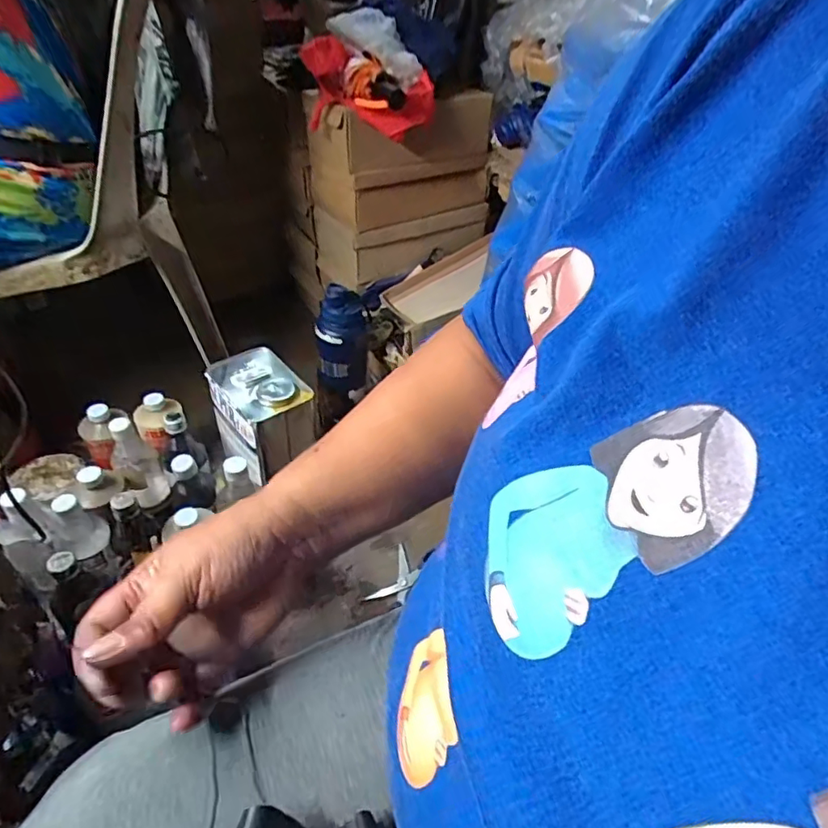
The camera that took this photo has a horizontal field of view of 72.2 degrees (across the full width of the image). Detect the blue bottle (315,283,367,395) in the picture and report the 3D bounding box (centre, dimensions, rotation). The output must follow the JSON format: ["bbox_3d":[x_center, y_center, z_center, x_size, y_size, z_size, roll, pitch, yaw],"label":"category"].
[{"bbox_3d":[-0.125,-0.128,0.992,0.082,0.185,0.075,4,42,-2],"label":"blue bottle"}]

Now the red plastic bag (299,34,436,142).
[{"bbox_3d":[-0.086,-0.553,0.974,0.233,0.115,0.129,10,42,4],"label":"red plastic bag"}]

